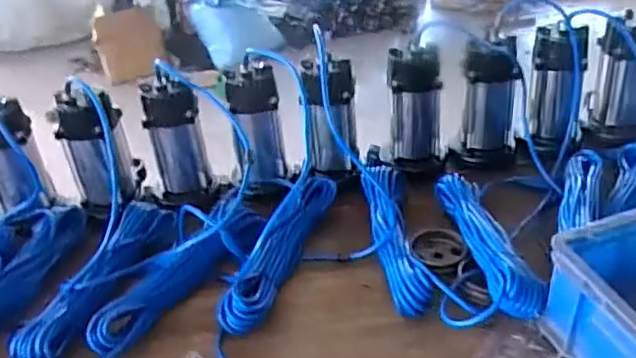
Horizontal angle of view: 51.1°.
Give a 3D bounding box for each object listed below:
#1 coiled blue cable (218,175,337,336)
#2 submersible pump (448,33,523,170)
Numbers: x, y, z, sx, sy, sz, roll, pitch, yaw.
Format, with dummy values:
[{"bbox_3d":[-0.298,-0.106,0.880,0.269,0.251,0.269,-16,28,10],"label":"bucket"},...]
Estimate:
[{"bbox_3d":[-0.052,0.095,1.031,0.055,0.077,0.347,9,37,22],"label":"coiled blue cable"},{"bbox_3d":[0.307,-0.138,1.210,0.119,0.234,0.092,2,35,13],"label":"submersible pump"}]

